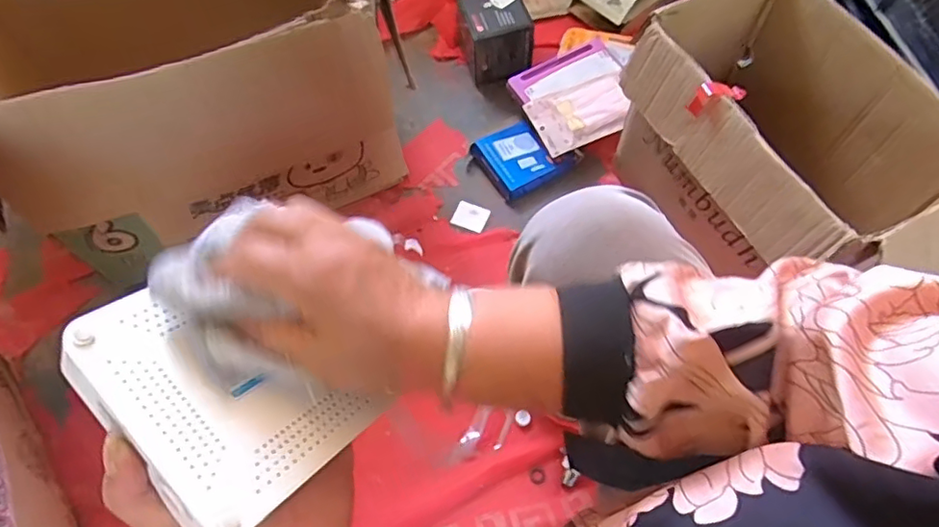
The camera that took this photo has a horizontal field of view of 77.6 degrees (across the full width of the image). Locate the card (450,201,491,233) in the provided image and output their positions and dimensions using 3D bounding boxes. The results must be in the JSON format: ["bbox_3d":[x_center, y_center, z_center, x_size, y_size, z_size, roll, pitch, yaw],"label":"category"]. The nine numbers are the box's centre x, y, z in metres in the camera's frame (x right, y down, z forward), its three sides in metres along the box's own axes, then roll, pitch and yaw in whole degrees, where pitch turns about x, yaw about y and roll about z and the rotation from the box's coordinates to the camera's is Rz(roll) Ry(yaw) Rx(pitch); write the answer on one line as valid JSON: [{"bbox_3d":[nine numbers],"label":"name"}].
[{"bbox_3d":[0.002,-0.076,0.955,0.054,0.005,0.045,22,65,12],"label":"card"}]

